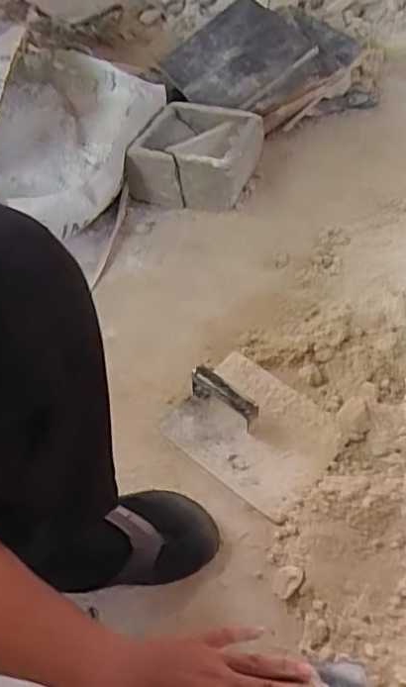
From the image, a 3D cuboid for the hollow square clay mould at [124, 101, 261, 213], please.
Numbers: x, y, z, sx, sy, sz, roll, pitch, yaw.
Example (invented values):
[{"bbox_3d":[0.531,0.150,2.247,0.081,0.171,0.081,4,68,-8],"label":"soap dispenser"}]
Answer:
[{"bbox_3d":[-0.010,-0.351,1.083,0.218,0.106,0.199,10,54,10],"label":"hollow square clay mould"}]

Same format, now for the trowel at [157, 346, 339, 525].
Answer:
[{"bbox_3d":[0.067,0.100,0.753,0.206,0.056,0.167,34,60,24],"label":"trowel"}]

